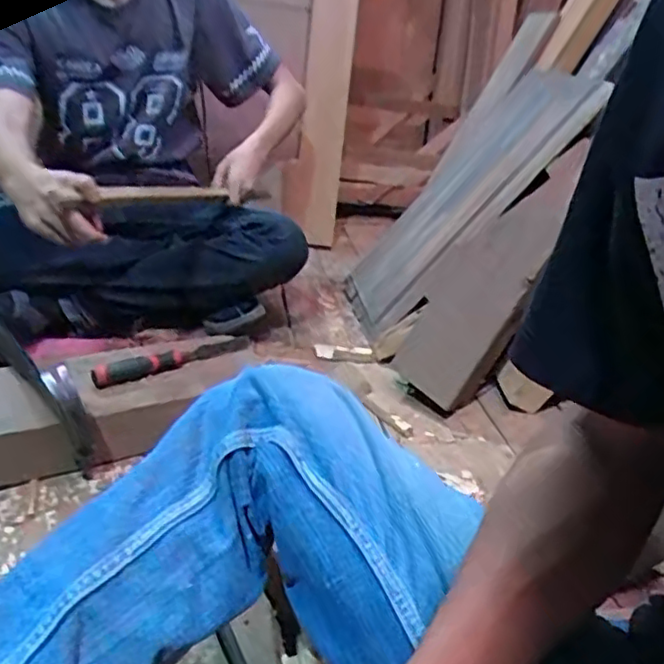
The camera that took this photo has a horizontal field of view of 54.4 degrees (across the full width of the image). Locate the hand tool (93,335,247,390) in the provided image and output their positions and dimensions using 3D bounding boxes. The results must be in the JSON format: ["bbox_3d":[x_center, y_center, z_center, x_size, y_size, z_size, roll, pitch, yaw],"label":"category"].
[{"bbox_3d":[-0.224,0.040,0.934,0.233,0.021,0.033,-12,31,-29],"label":"hand tool"}]

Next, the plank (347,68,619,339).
[{"bbox_3d":[0.233,-0.244,1.217,0.032,0.571,0.289,36,16,-24],"label":"plank"}]

